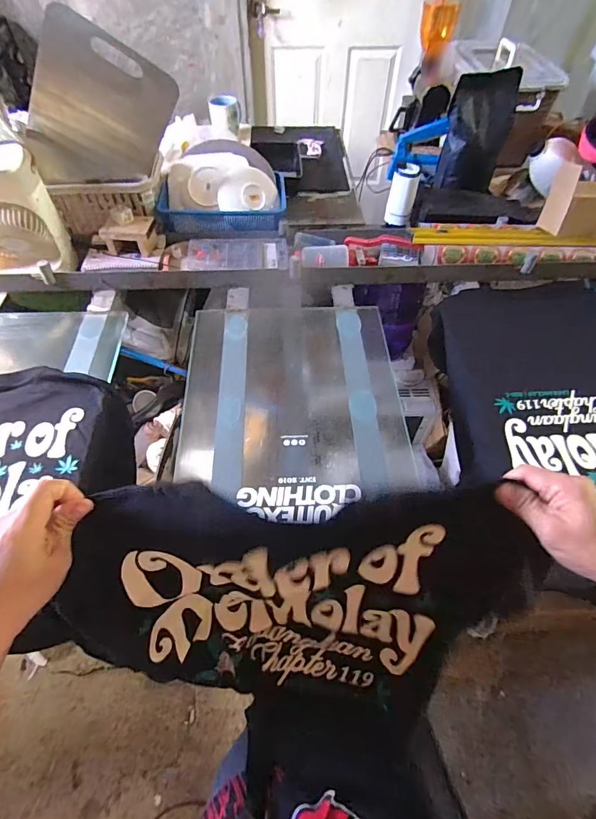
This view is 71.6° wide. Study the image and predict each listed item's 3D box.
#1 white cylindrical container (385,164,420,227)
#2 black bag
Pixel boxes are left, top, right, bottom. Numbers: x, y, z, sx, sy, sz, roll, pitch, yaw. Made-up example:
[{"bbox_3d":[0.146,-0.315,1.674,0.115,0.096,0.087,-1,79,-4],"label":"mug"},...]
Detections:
[{"bbox_3d":[0.260,-0.534,1.038,0.064,0.128,0.055,10,55,7],"label":"white cylindrical container"},{"bbox_3d":[0.452,-0.700,1.063,0.154,0.243,0.116,19,57,12],"label":"black bag"}]

